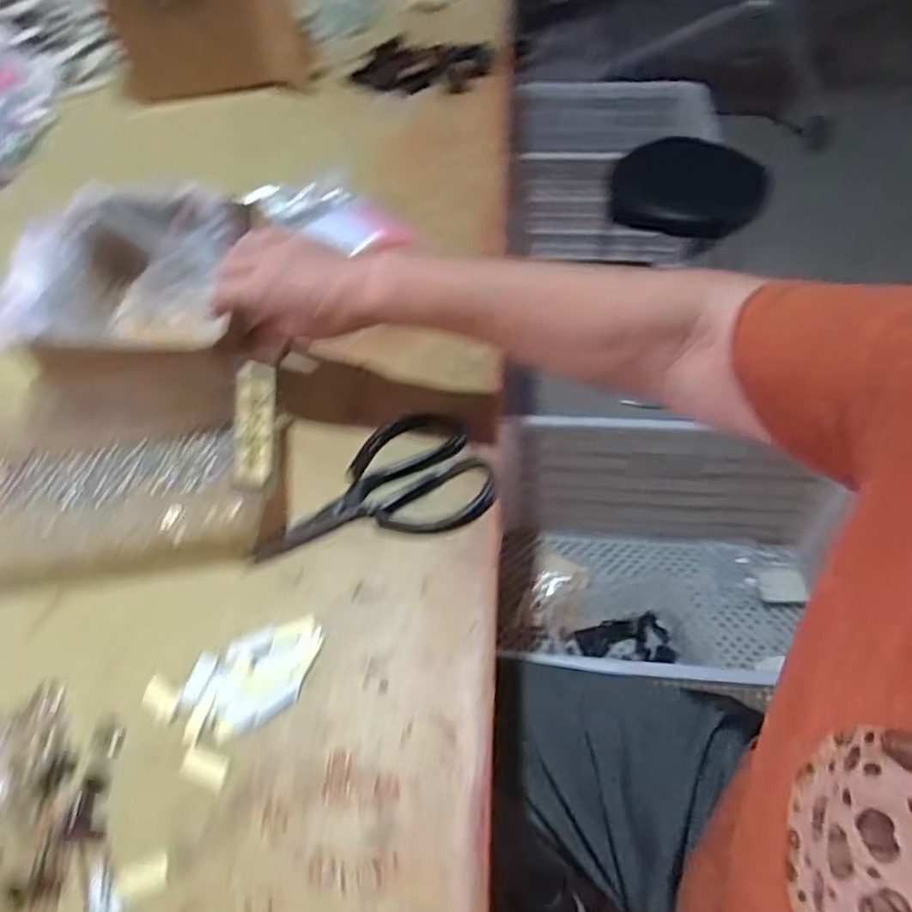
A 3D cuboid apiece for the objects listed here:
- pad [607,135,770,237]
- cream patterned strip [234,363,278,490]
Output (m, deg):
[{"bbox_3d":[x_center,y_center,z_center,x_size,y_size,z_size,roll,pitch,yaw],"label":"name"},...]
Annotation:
[{"bbox_3d":[0.431,-0.509,1.255,0.275,0.078,0.231,12,53,14],"label":"pad"},{"bbox_3d":[-0.142,-0.024,0.474,0.028,0.009,0.110,-9,51,-3],"label":"cream patterned strip"}]

